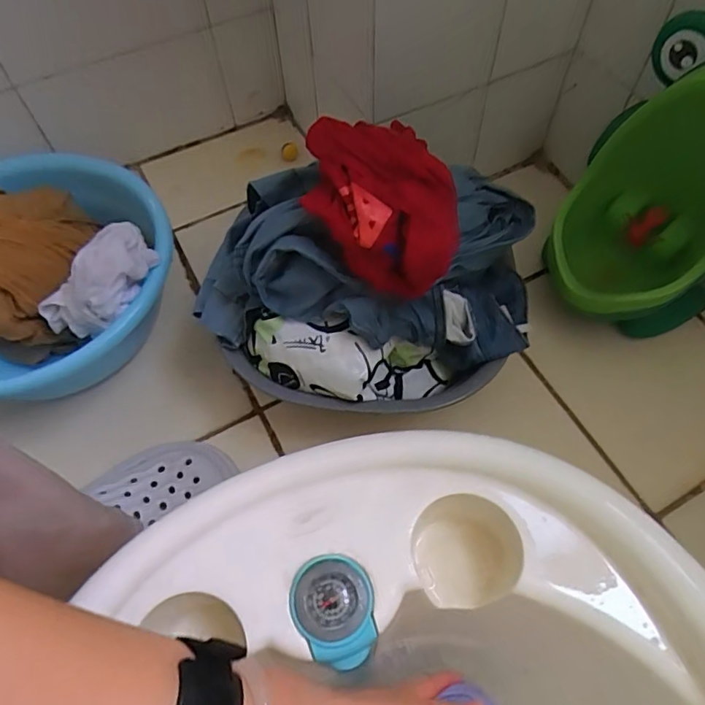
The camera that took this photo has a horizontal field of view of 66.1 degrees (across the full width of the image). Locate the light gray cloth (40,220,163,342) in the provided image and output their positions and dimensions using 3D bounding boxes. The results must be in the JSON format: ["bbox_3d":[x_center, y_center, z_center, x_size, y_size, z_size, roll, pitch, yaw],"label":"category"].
[{"bbox_3d":[-0.260,-0.068,0.562,0.078,0.083,0.125,41,70,20],"label":"light gray cloth"}]

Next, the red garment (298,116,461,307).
[{"bbox_3d":[0.020,-0.123,0.430,0.111,0.084,0.129,-6,62,-2],"label":"red garment"}]

